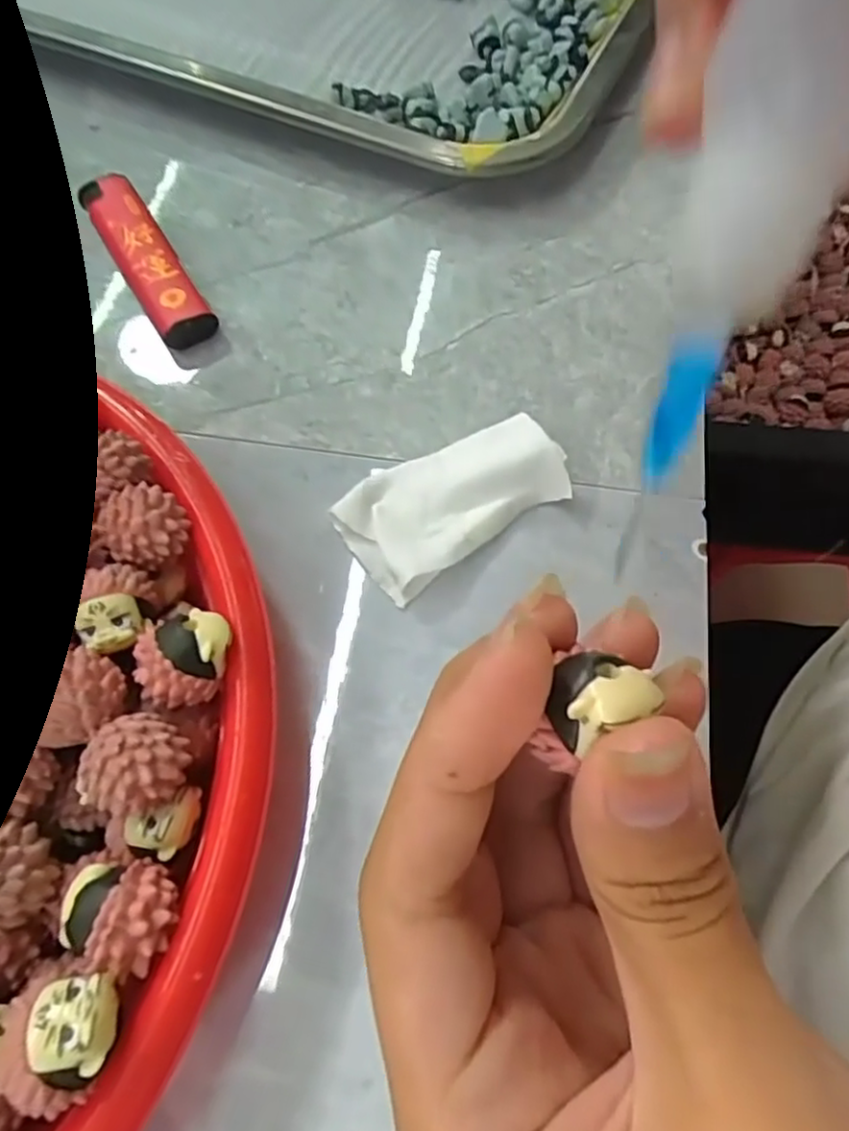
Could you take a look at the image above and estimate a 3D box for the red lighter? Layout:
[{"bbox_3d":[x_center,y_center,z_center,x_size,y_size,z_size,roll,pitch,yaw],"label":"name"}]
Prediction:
[{"bbox_3d":[-0.094,-0.103,0.227,0.019,0.011,0.076,-30,69,-12],"label":"red lighter"}]

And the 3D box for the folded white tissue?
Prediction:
[{"bbox_3d":[0.007,-0.020,0.188,0.059,0.016,0.035,-33,70,-13],"label":"folded white tissue"}]

